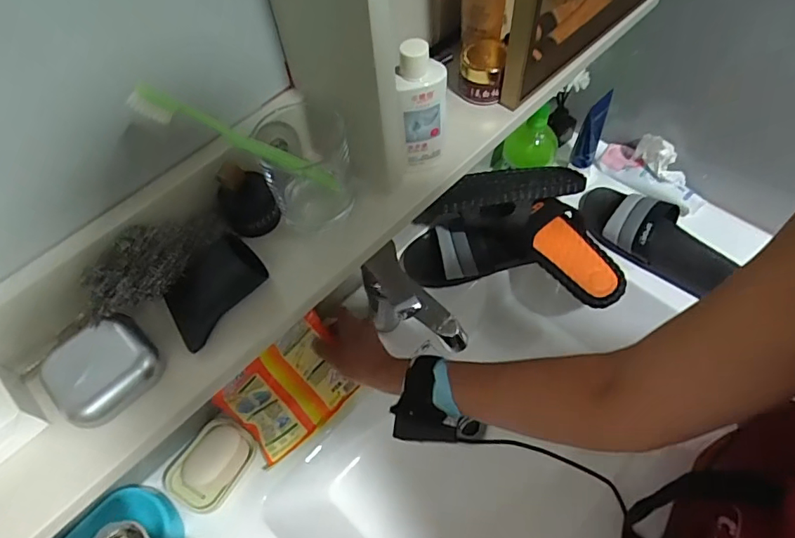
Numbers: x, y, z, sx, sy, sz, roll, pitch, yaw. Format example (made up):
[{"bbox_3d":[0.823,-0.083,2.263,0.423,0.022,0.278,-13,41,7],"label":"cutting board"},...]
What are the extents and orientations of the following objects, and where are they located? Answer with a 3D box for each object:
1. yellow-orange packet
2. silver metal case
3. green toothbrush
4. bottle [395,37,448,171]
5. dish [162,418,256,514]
[{"bbox_3d":[-0.138,0.155,0.660,0.158,0.046,0.112,-40,63,-19],"label":"yellow-orange packet"},{"bbox_3d":[-0.211,0.070,0.359,0.069,0.025,0.061,-40,63,-20],"label":"silver metal case"},{"bbox_3d":[-0.104,-0.087,0.364,0.014,0.170,0.013,-43,56,23],"label":"green toothbrush"},{"bbox_3d":[0.021,-0.132,0.417,0.036,0.110,0.024,0,57,4],"label":"bottle"},{"bbox_3d":[-0.233,0.243,0.633,0.078,0.022,0.106,31,64,21],"label":"dish"}]

